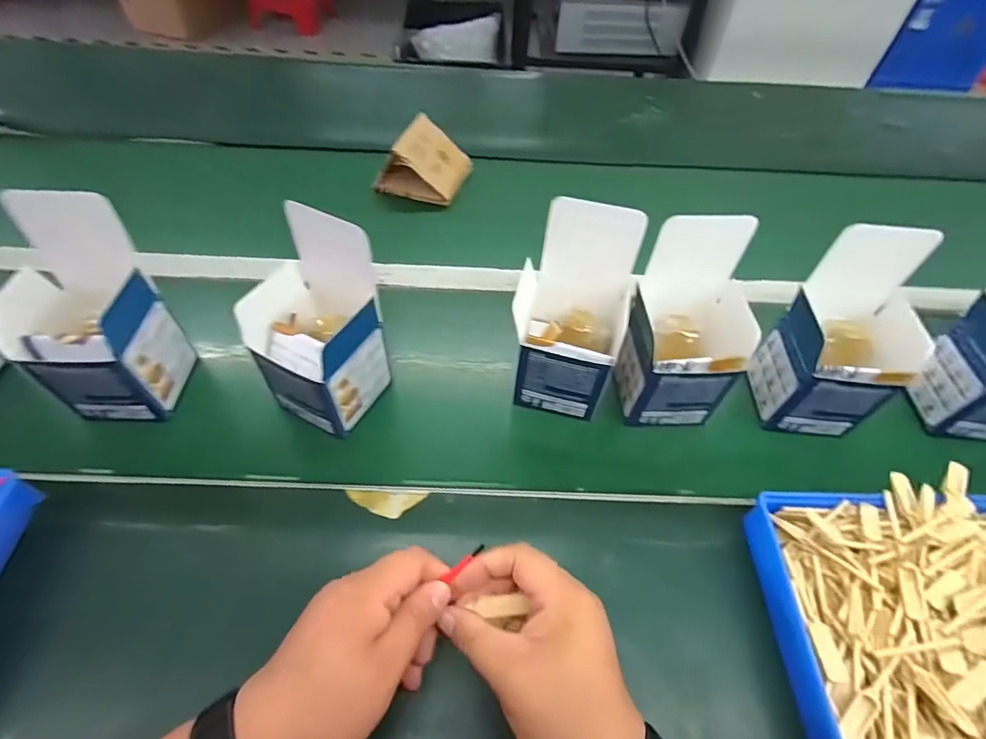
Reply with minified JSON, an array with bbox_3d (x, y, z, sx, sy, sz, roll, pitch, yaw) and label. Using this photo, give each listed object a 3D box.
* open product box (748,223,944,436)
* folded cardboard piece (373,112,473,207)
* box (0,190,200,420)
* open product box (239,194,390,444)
[{"bbox_3d":[0.315,-0.024,0.434,0.097,0.170,0.095,8,54,4],"label":"open product box"},{"bbox_3d":[-0.097,-0.291,0.677,0.104,0.078,0.093,19,55,12],"label":"folded cardboard piece"},{"bbox_3d":[-0.348,-0.047,0.421,0.093,0.170,0.109,1,53,-1],"label":"box"},{"bbox_3d":[-0.155,-0.037,0.417,0.091,0.170,0.092,24,56,15],"label":"open product box"}]

